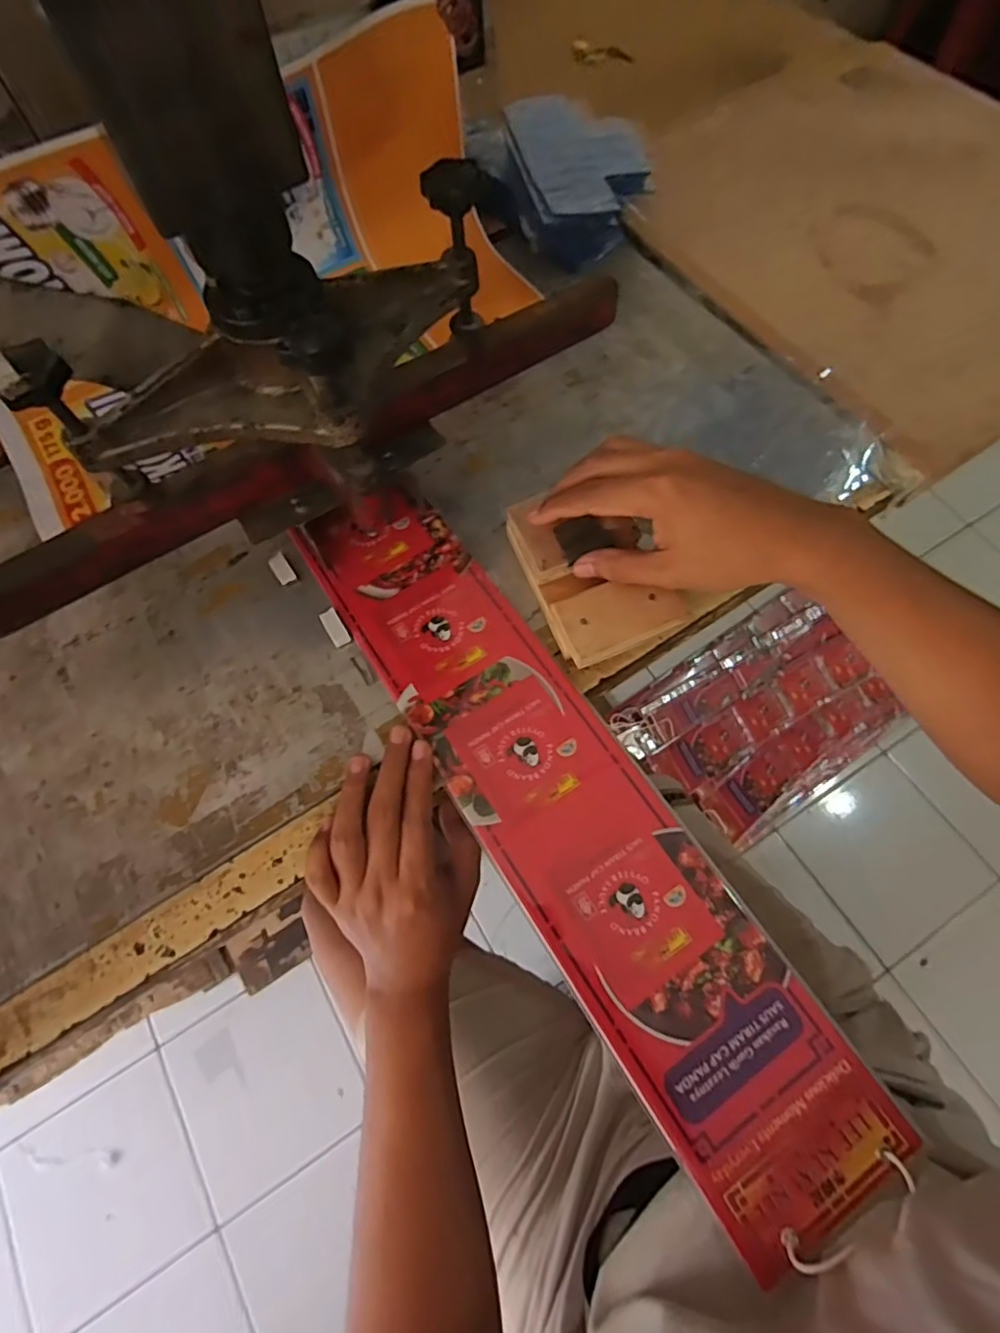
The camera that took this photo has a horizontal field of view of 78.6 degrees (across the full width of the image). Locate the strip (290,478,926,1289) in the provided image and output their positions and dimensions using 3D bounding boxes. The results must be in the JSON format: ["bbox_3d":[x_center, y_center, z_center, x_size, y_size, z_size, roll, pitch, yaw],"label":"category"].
[{"bbox_3d":[0.030,0.072,0.386,0.104,0.006,0.504,-32,70,-11],"label":"strip"}]

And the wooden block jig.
[{"bbox_3d":[0.060,-0.068,0.420,0.079,0.038,0.128,-23,69,-8],"label":"wooden block jig"}]

